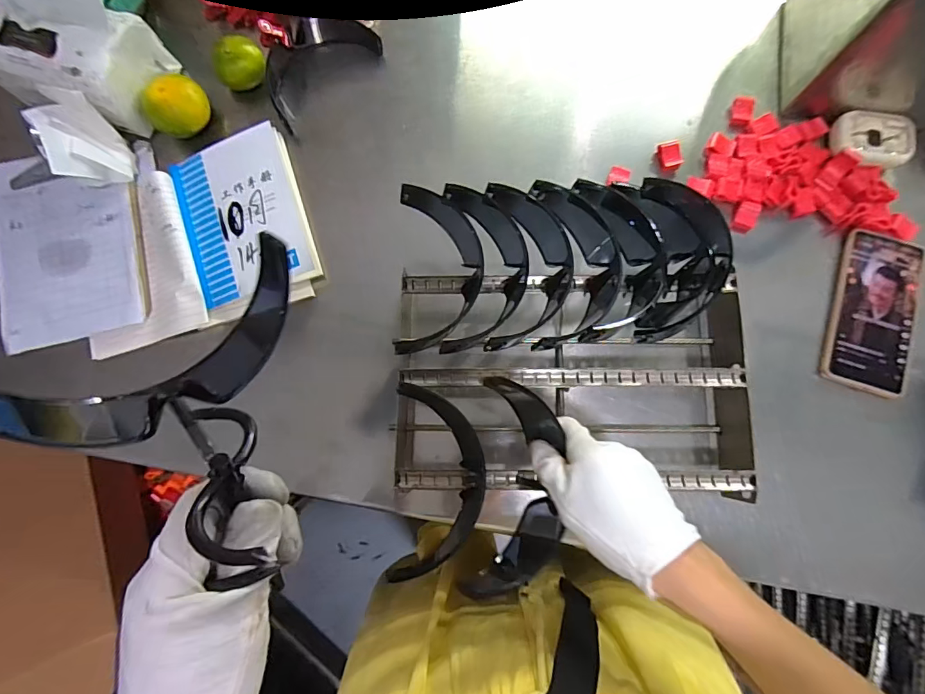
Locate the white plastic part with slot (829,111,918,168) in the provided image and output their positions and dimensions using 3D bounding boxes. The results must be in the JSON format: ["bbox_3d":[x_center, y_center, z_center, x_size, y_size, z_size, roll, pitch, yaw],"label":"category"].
[{"bbox_3d":[0.433,-0.221,0.494,0.075,0.014,0.057,7,81,2],"label":"white plastic part with slot"}]

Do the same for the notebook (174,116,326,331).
[{"bbox_3d":[-0.226,-0.128,0.491,0.121,0.031,0.184,-17,81,-2],"label":"notebook"}]

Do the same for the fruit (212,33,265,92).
[{"bbox_3d":[-0.246,-0.314,0.519,0.052,0.042,0.047,-35,82,-5],"label":"fruit"}]

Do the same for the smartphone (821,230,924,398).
[{"bbox_3d":[0.409,-0.036,0.467,0.073,0.007,0.163,18,81,4],"label":"smartphone"}]

